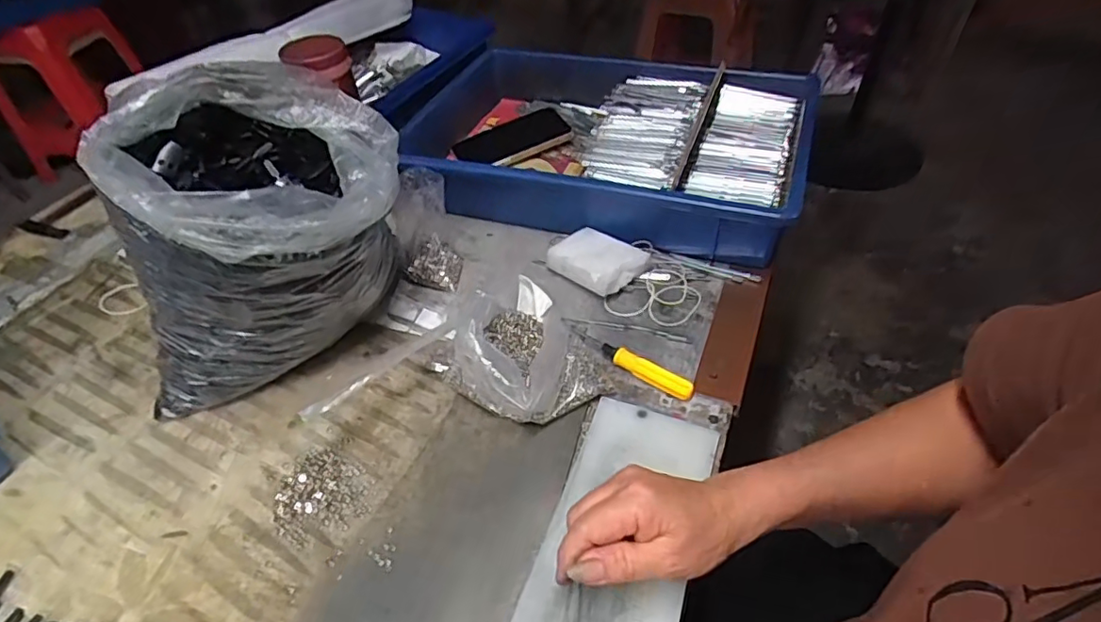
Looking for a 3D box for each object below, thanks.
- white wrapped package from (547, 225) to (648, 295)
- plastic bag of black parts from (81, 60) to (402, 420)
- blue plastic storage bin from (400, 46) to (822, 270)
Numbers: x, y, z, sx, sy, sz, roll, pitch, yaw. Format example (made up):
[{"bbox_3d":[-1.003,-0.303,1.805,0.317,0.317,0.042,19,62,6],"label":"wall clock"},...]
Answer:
[{"bbox_3d":[0.046,-0.049,0.562,0.061,0.027,0.080,-36,53,-28],"label":"white wrapped package"},{"bbox_3d":[-0.216,-0.053,0.454,0.199,0.231,0.173,-1,45,3],"label":"plastic bag of black parts"},{"bbox_3d":[0.032,-0.202,0.676,0.486,0.090,0.282,13,47,16],"label":"blue plastic storage bin"}]

